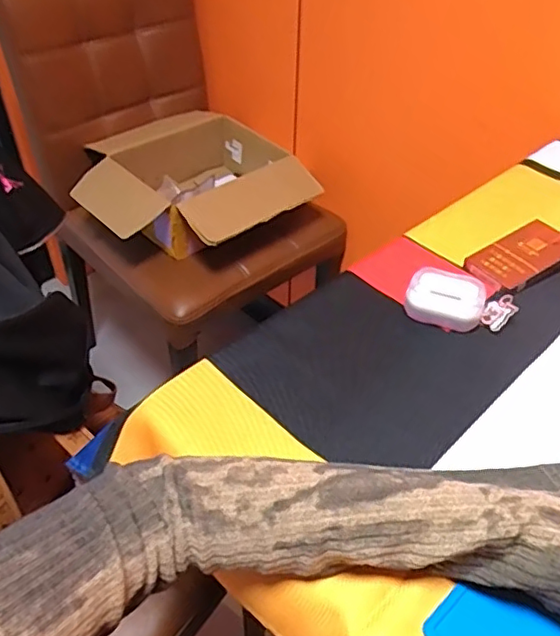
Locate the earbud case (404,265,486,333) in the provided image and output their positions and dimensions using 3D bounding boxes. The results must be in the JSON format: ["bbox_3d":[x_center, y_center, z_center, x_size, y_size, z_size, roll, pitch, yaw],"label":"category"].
[{"bbox_3d":[0.145,-0.018,0.516,0.062,0.030,0.049,14,43,15],"label":"earbud case"}]

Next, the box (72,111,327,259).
[{"bbox_3d":[-0.164,-0.245,1.114,0.405,0.113,0.376,-17,43,-18],"label":"box"}]

